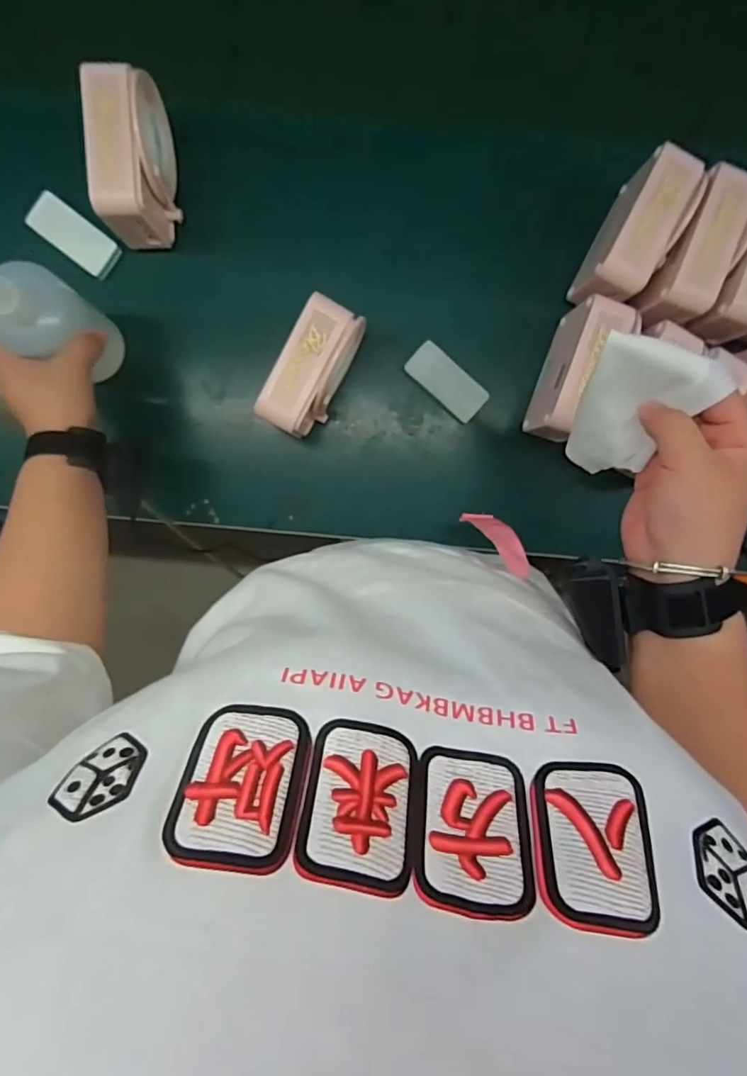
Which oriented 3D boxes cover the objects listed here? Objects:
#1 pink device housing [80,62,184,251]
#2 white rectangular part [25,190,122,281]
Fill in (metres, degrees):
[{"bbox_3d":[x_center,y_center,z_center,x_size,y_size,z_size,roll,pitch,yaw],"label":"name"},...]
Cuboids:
[{"bbox_3d":[-0.226,-0.355,0.521,0.053,0.093,0.128,2,94,1],"label":"pink device housing"},{"bbox_3d":[-0.312,-0.316,0.573,0.087,0.012,0.042,37,94,-14],"label":"white rectangular part"}]

